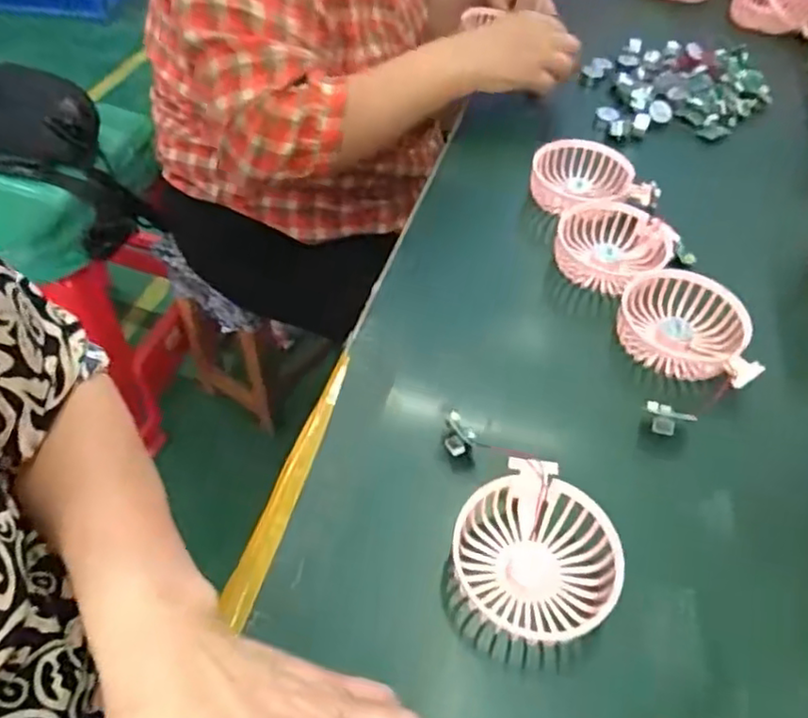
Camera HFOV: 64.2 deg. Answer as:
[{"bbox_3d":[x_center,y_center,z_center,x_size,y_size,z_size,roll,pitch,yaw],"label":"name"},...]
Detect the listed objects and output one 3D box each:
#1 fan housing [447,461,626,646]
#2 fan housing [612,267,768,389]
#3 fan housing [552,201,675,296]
[{"bbox_3d":[0.075,0.108,0.363,0.086,0.023,0.086,-2,66,6],"label":"fan housing"},{"bbox_3d":[0.210,-0.023,0.481,0.097,0.033,0.081,21,52,12],"label":"fan housing"},{"bbox_3d":[0.170,-0.093,0.530,0.088,0.027,0.084,24,53,15],"label":"fan housing"}]

